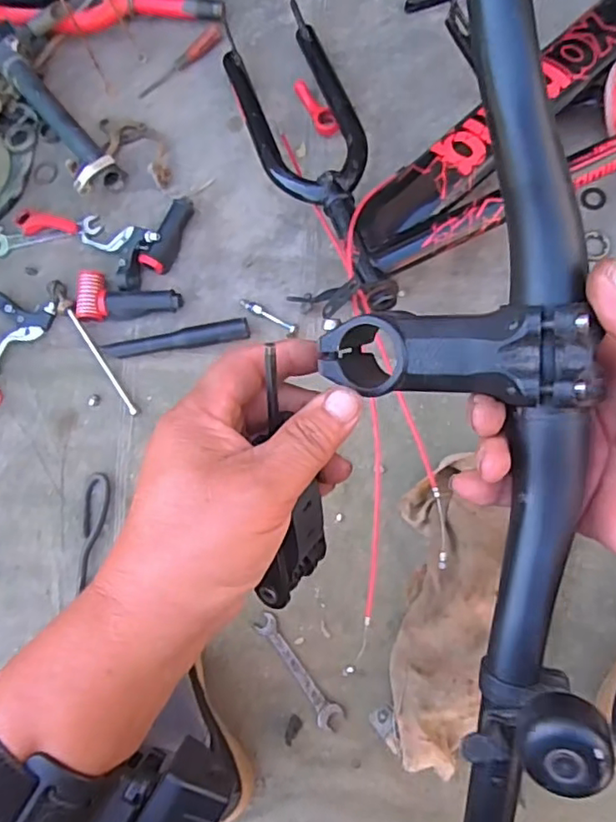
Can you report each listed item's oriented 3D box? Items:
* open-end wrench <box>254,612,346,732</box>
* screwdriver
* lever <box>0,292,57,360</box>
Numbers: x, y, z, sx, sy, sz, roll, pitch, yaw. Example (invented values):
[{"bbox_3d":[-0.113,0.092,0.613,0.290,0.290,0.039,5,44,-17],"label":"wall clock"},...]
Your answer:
[{"bbox_3d":[-0.012,0.308,0.705,0.030,0.011,0.144,-40,81,-1],"label":"open-end wrench"},{"bbox_3d":[-0.174,-0.474,0.814,0.141,0.015,0.023,-39,81,-1],"label":"screwdriver"},{"bbox_3d":[-0.382,-0.099,0.781,0.078,0.027,0.103,12,84,7],"label":"lever"}]

